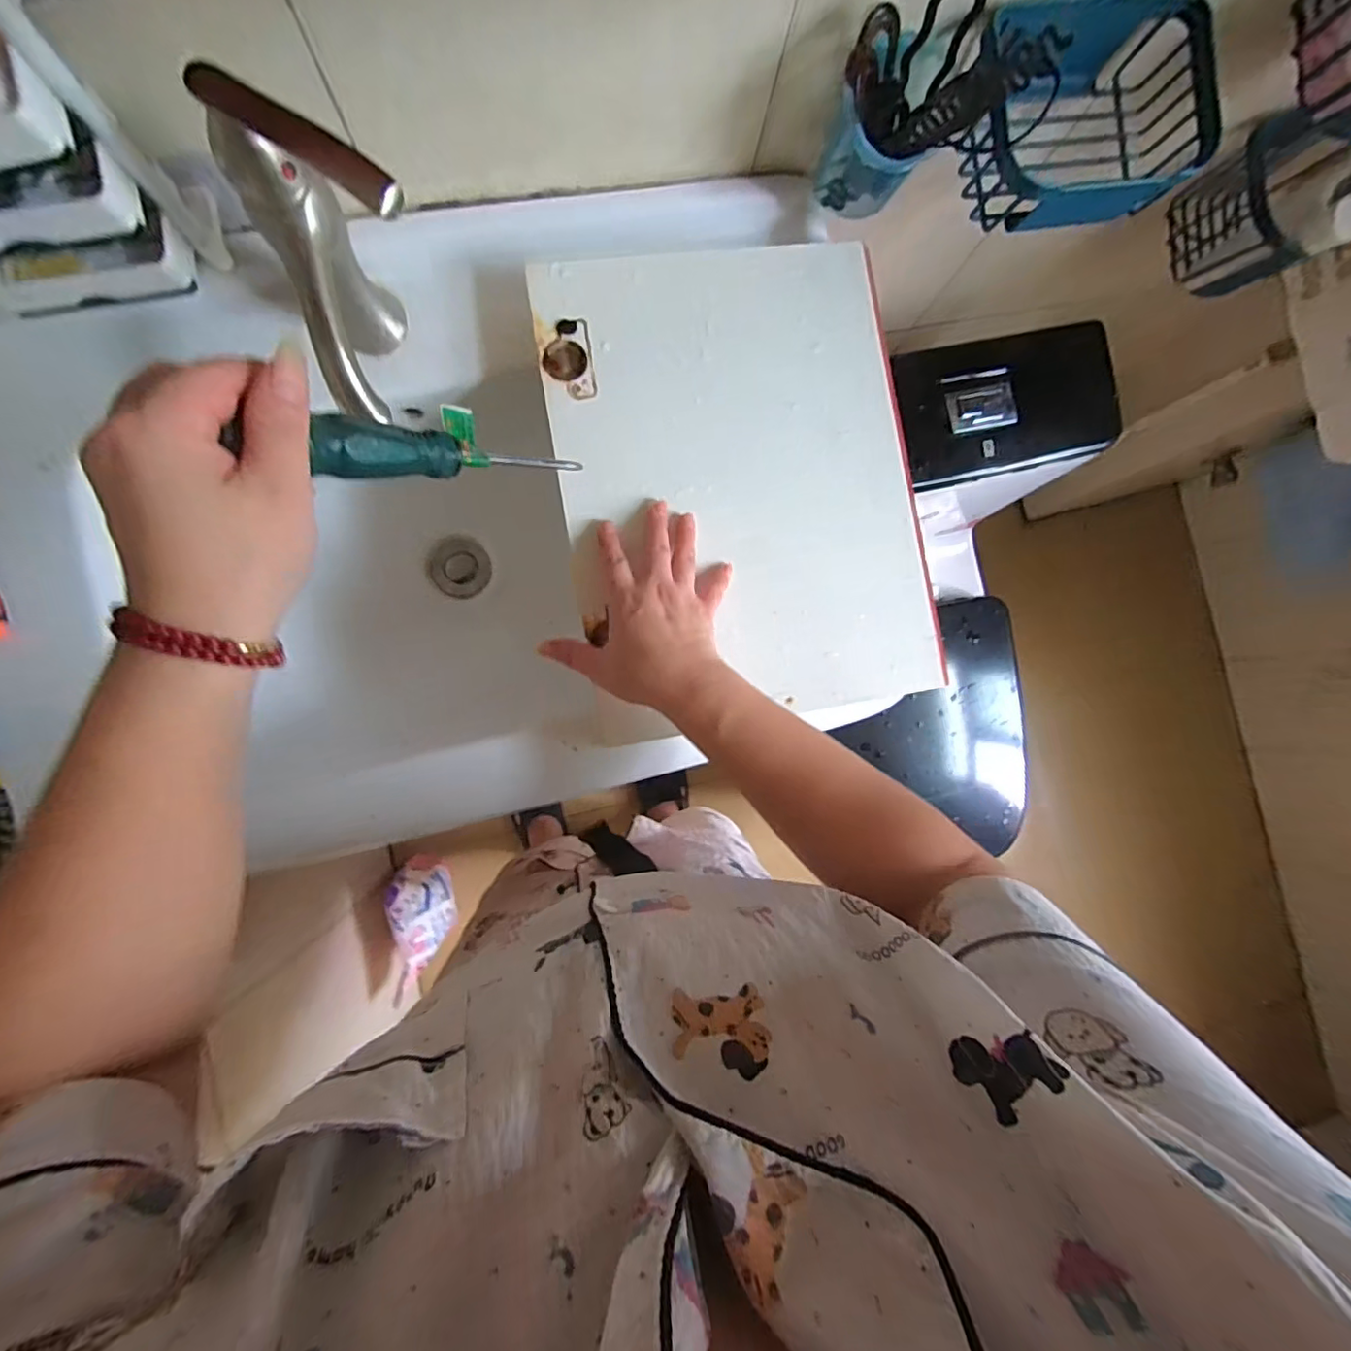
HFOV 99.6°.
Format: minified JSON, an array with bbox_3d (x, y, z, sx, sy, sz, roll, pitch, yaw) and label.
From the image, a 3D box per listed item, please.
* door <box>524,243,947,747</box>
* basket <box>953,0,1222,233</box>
[{"bbox_3d":[0.054,-0.156,0.454,0.283,0.017,0.372,-10,88,-7],"label":"door"},{"bbox_3d":[0.307,-0.419,0.434,0.188,0.086,0.124,-13,88,-7],"label":"basket"}]

